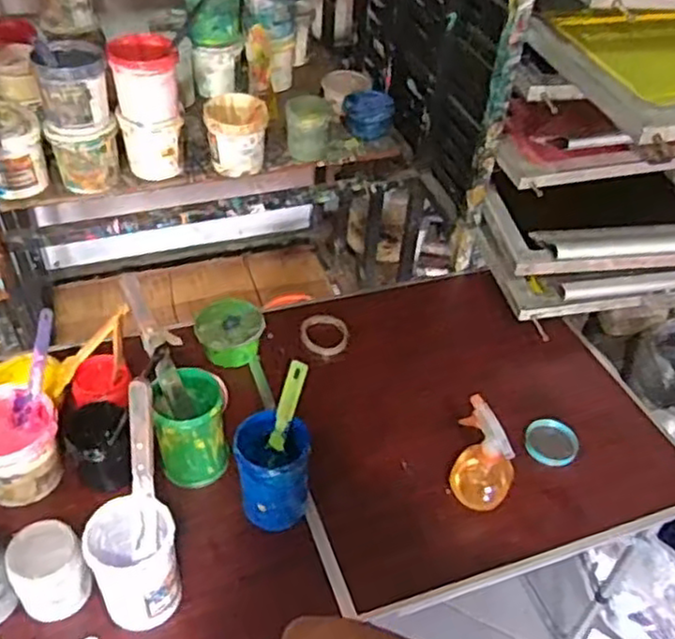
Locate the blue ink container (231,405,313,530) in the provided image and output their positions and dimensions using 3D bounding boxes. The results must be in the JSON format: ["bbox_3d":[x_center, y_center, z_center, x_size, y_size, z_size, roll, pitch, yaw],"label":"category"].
[{"bbox_3d":[-0.088,0.202,0.940,0.100,0.112,0.106,-2,45,-8],"label":"blue ink container"}]

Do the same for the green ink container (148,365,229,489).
[{"bbox_3d":[-0.206,0.146,0.964,0.097,0.114,0.109,-7,46,-13],"label":"green ink container"}]

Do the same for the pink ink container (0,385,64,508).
[{"bbox_3d":[-0.445,0.173,0.949,0.124,0.103,0.130,3,45,-3],"label":"pink ink container"}]

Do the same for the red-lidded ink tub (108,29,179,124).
[{"bbox_3d":[-0.361,-0.453,1.295,0.124,0.111,0.135,-9,46,-14],"label":"red-lidded ink tub"}]

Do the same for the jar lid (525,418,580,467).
[{"bbox_3d":[0.334,0.192,1.079,0.079,0.015,0.085,3,45,-3],"label":"jar lid"}]

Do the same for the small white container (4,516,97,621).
[{"bbox_3d":[-0.348,0.304,0.836,0.082,0.098,0.077,3,45,-3],"label":"small white container"}]

